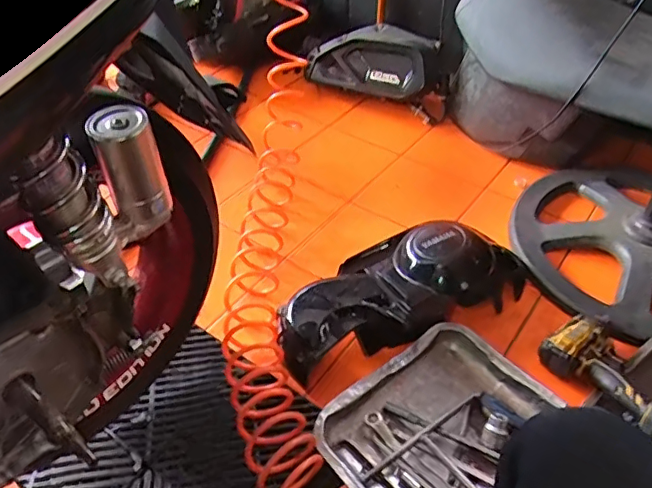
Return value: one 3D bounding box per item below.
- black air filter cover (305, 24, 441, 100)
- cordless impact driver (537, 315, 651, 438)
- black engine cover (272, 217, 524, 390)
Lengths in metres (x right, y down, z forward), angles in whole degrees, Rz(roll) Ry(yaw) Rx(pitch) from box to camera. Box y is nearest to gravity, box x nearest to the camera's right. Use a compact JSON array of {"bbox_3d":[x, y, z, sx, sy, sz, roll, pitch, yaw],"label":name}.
[{"bbox_3d":[0.112,-0.457,1.368,0.310,0.128,0.136,22,49,22],"label":"black air filter cover"},{"bbox_3d":[0.422,0.192,0.746,0.122,0.087,0.249,-24,49,-22],"label":"cordless impact driver"},{"bbox_3d":[0.121,0.065,0.882,0.425,0.107,0.170,-17,47,-15],"label":"black engine cover"}]

